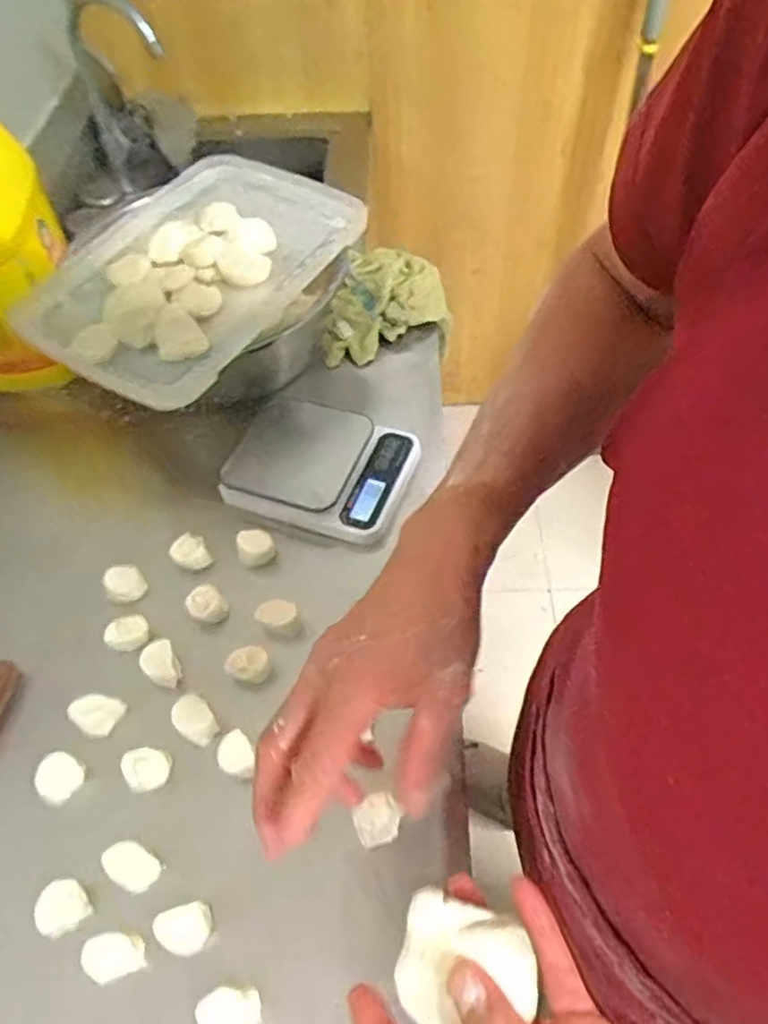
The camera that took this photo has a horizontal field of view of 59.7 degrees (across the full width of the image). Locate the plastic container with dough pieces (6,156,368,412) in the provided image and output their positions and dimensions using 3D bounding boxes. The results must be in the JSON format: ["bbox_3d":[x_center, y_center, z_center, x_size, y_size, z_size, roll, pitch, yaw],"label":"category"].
[{"bbox_3d":[-0.206,-0.278,0.742,0.259,0.078,0.362,29,60,23],"label":"plastic container with dough pieces"}]

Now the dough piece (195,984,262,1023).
[{"bbox_3d":[-0.108,0.355,0.475,0.041,0.040,0.030,-22,54,-12],"label":"dough piece"}]

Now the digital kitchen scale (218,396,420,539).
[{"bbox_3d":[-0.068,-0.054,0.731,0.183,0.031,0.148,21,62,10],"label":"digital kitchen scale"}]

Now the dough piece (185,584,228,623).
[{"bbox_3d":[-0.171,0.089,0.641,0.033,0.024,0.029,-30,56,-18],"label":"dough piece"}]

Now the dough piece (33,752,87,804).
[{"bbox_3d":[-0.274,0.223,0.564,0.030,0.026,0.036,24,58,21],"label":"dough piece"}]

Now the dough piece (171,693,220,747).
[{"bbox_3d":[-0.167,0.188,0.597,0.044,0.033,0.032,35,62,27],"label":"dough piece"}]

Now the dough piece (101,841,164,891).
[{"bbox_3d":[-0.197,0.280,0.528,0.041,0.029,0.029,24,58,21],"label":"dough piece"}]

